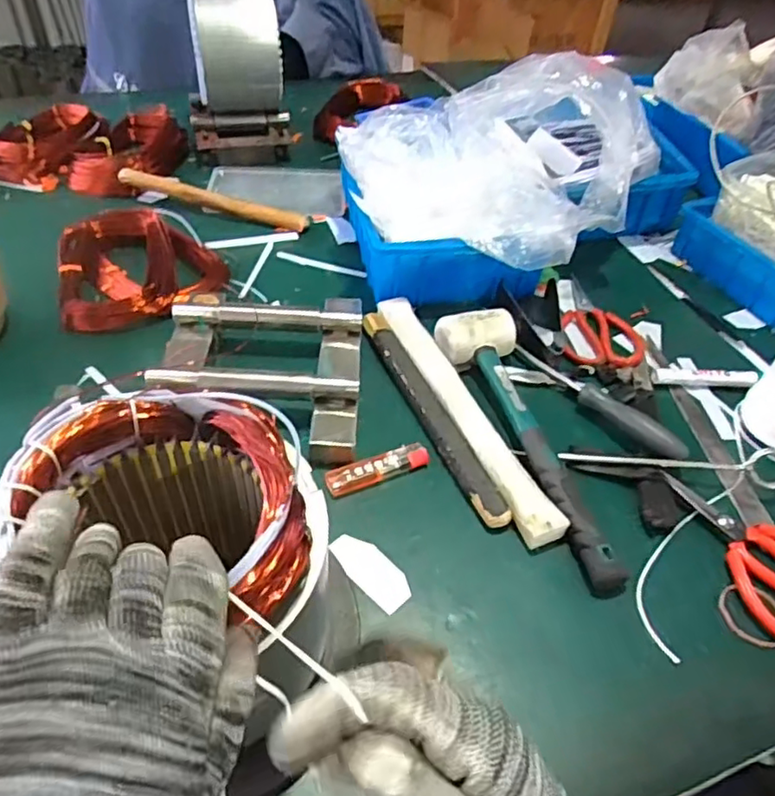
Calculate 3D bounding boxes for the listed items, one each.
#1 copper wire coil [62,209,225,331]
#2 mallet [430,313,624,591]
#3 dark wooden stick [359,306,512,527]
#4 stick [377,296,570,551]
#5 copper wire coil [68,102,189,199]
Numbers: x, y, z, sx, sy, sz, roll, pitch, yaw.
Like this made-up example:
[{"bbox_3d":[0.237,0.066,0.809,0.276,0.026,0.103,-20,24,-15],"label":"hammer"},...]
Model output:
[{"bbox_3d":[-0.260,-0.137,0.655,0.166,0.057,0.148,-12,47,-16],"label":"copper wire coil"},{"bbox_3d":[0.125,0.023,0.515,0.068,0.042,0.278,-12,47,-16],"label":"mallet"},{"bbox_3d":[0.037,0.007,0.546,0.027,0.011,0.256,-15,48,-19],"label":"dark wooden stick"},{"bbox_3d":[0.063,0.006,0.551,0.033,0.023,0.295,-15,48,-19],"label":"stick"},{"bbox_3d":[-0.354,-0.337,0.841,0.111,0.054,0.165,12,45,8],"label":"copper wire coil"}]

